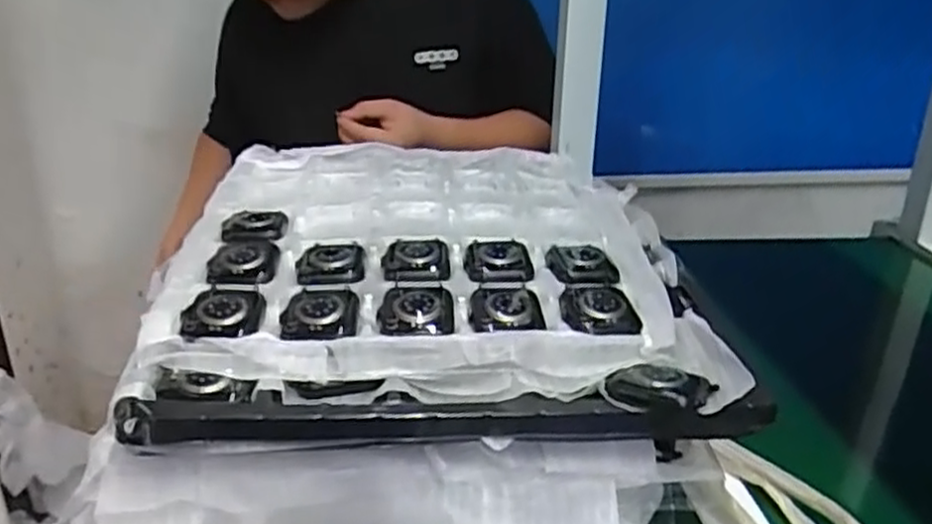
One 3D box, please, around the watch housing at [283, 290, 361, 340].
[{"bbox_3d":[-0.075,0.028,0.391,0.038,0.009,0.046,-2,24,-4],"label":"watch housing"}]

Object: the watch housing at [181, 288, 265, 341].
[{"bbox_3d":[-0.126,0.028,0.399,0.038,0.010,0.049,-3,24,-7],"label":"watch housing"}]

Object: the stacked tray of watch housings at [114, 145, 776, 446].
[{"bbox_3d":[-0.021,-0.002,0.491,0.306,0.052,0.324,-2,24,-4],"label":"stacked tray of watch housings"}]

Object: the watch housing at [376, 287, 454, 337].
[{"bbox_3d":[-0.025,0.026,0.391,0.038,0.008,0.047,-1,23,-2],"label":"watch housing"}]

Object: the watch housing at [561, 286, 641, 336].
[{"bbox_3d":[0.071,0.025,0.407,0.039,0.010,0.051,0,23,-1],"label":"watch housing"}]

